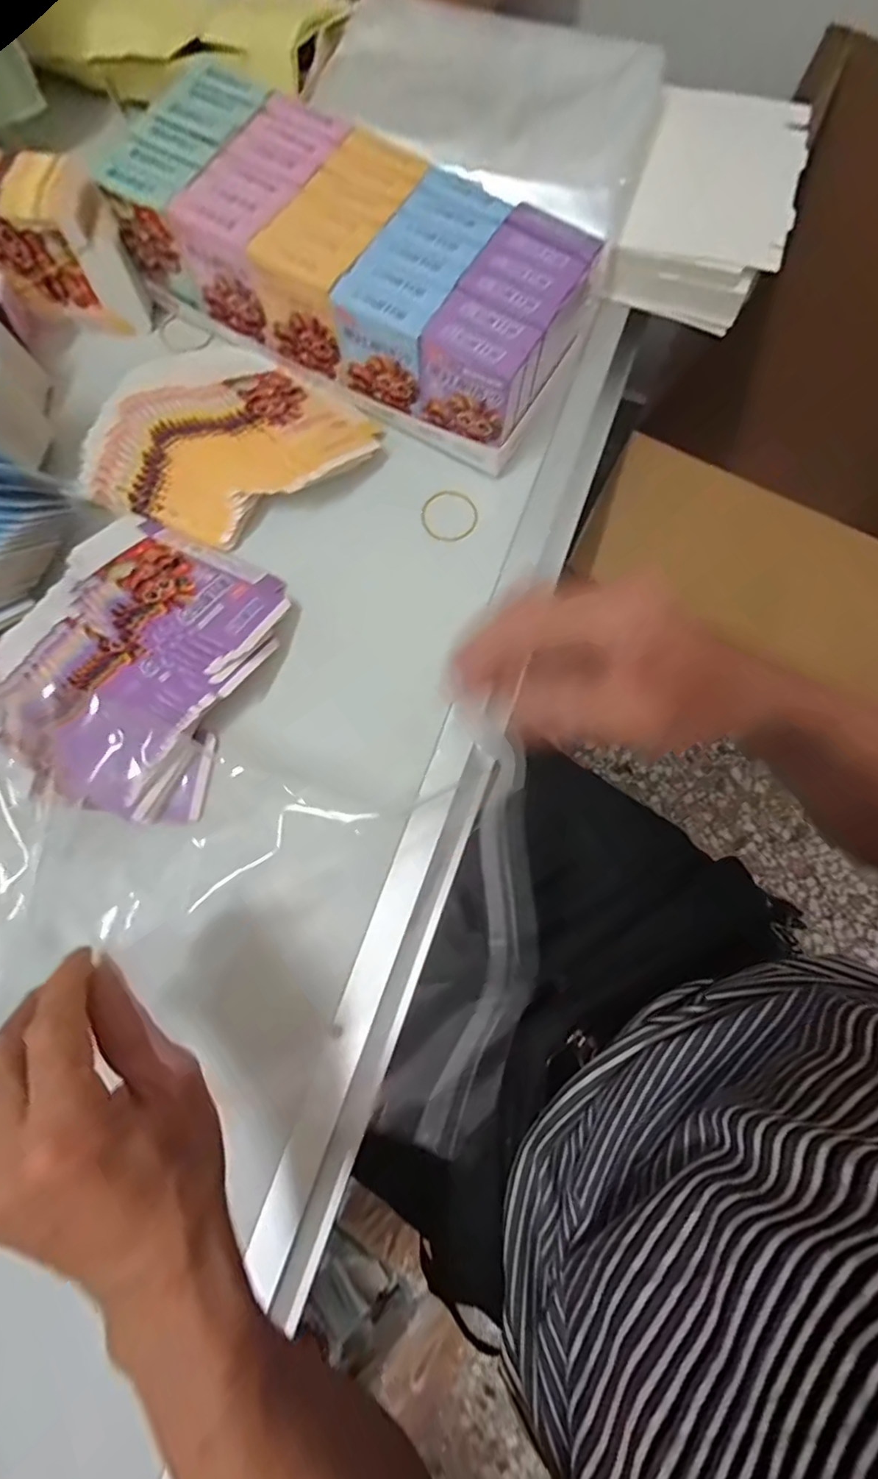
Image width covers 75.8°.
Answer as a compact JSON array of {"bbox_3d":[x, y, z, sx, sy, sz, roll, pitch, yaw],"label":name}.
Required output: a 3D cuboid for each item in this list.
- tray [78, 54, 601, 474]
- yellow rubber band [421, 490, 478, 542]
[{"bbox_3d":[-0.063,-0.349,0.417,0.330,0.092,0.148,29,80,6],"label":"tray"},{"bbox_3d":[0.008,-0.171,0.433,0.041,0.004,0.041,0,87,3],"label":"yellow rubber band"}]

